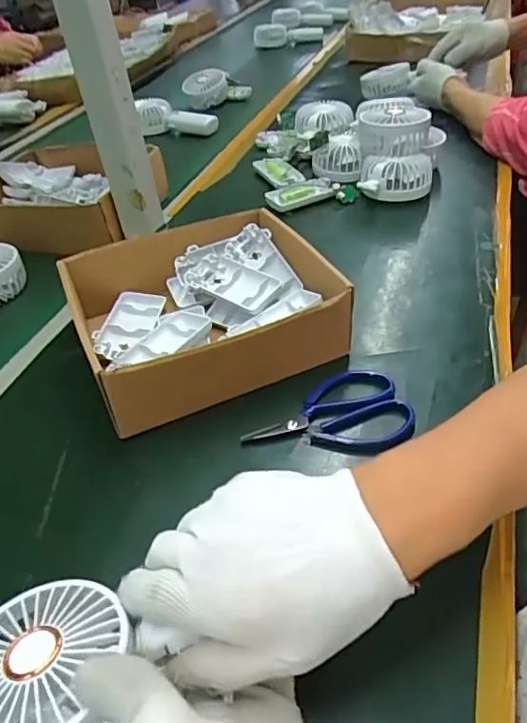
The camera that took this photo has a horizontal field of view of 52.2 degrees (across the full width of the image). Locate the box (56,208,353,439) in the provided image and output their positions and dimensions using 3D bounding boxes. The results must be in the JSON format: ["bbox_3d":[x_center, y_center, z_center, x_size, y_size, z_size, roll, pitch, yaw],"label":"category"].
[{"bbox_3d":[-0.054,-0.047,0.483,0.210,0.070,0.188,-20,42,-18],"label":"box"}]

